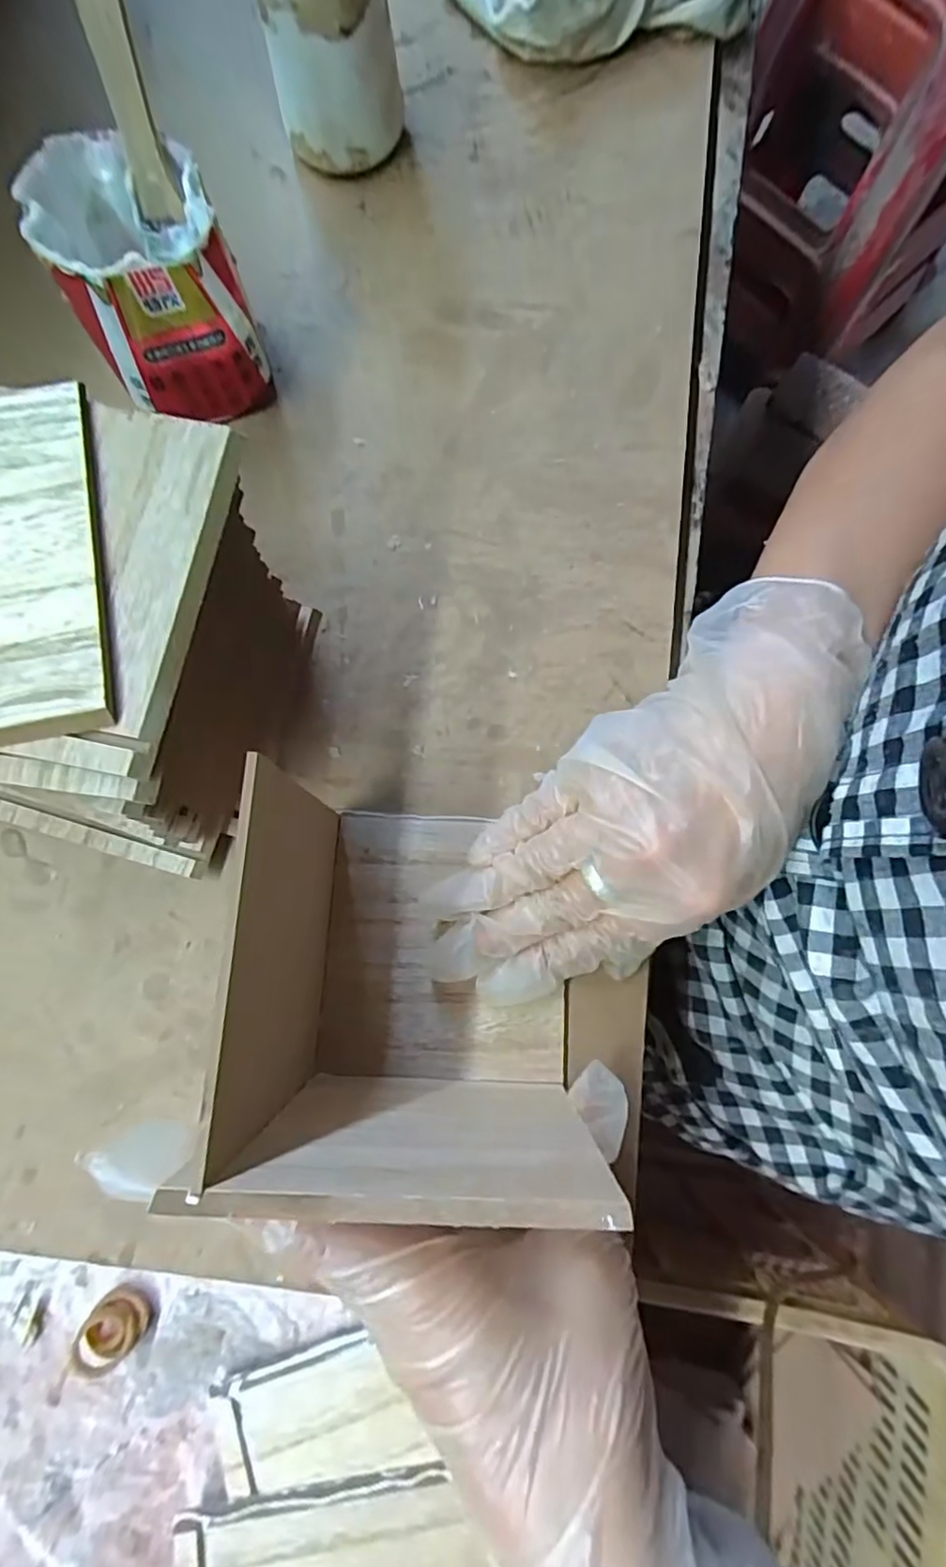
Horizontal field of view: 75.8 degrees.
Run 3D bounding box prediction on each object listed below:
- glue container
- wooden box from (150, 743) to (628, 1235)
[{"bbox_3d":[-0.133,-0.209,0.261,0.065,0.079,0.067,-21,79,-4],"label":"glue container"},{"bbox_3d":[-0.018,0.057,0.200,0.103,0.106,0.108,-2,79,0],"label":"wooden box"}]

